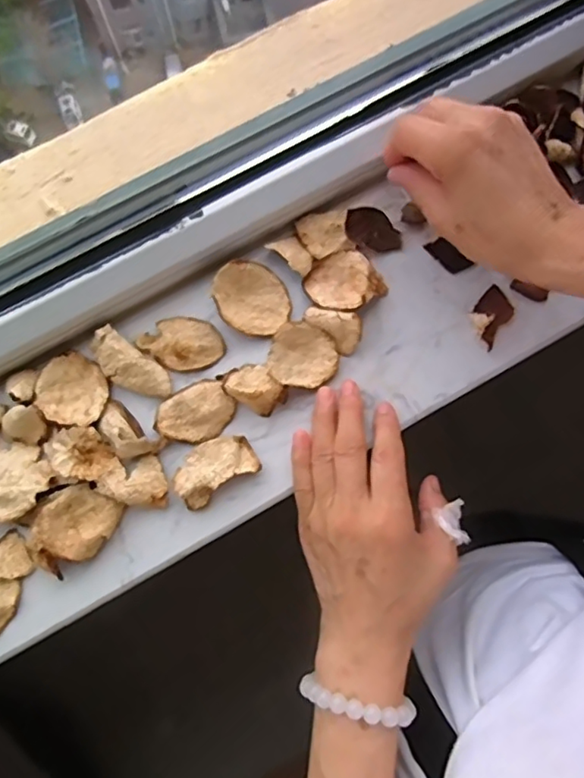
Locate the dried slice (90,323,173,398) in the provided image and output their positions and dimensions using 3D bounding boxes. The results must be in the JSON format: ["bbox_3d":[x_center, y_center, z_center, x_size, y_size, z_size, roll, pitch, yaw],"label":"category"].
[{"bbox_3d":[-0.103,-0.014,0.365,0.058,0.014,0.026,36,82,6],"label":"dried slice"}]

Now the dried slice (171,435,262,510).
[{"bbox_3d":[-0.048,0.049,0.358,0.052,0.014,0.031,-32,82,-5],"label":"dried slice"}]

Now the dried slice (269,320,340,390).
[{"bbox_3d":[0.008,-0.021,0.370,0.043,0.012,0.040,0,80,0],"label":"dried slice"}]

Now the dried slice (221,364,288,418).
[{"bbox_3d":[-0.023,-0.001,0.365,0.038,0.016,0.027,40,82,6],"label":"dried slice"}]

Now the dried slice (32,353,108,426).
[{"bbox_3d":[-0.139,0.001,0.367,0.045,0.011,0.045,3,67,-7],"label":"dried slice"}]

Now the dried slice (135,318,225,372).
[{"bbox_3d":[-0.072,-0.030,0.375,0.053,0.007,0.034,10,80,2],"label":"dried slice"}]

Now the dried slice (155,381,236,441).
[{"bbox_3d":[-0.062,0.015,0.365,0.050,0.007,0.035,-12,80,-2],"label":"dried slice"}]

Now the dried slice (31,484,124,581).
[{"bbox_3d":[-0.133,0.084,0.348,0.044,0.012,0.055,26,81,4],"label":"dried slice"}]

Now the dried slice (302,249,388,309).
[{"bbox_3d":[0.033,-0.070,0.376,0.043,0.014,0.042,0,80,0],"label":"dried slice"}]

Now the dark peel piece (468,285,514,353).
[{"bbox_3d":[0.131,-0.049,0.377,0.025,0.011,0.037,40,82,6],"label":"dark peel piece"}]

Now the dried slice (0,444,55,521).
[{"bbox_3d":[-0.176,0.056,0.353,0.051,0.012,0.048,0,80,0],"label":"dried slice"}]

